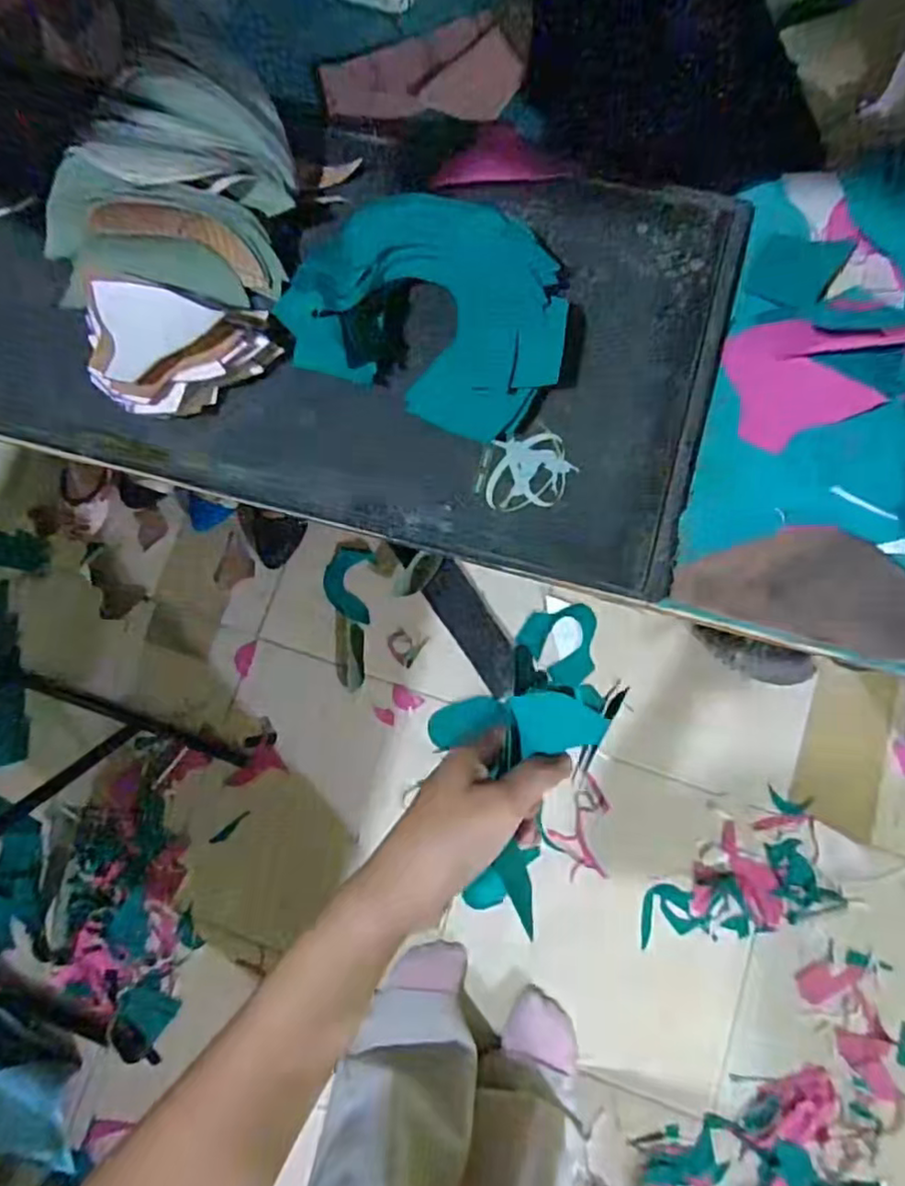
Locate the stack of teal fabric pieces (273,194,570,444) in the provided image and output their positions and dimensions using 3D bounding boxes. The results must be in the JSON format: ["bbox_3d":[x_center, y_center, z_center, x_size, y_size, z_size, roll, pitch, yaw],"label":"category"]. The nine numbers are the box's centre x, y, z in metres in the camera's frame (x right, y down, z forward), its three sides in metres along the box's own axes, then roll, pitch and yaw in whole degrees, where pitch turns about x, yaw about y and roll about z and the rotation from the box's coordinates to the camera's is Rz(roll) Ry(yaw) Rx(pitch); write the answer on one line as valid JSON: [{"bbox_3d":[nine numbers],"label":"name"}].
[{"bbox_3d":[-0.009,-0.166,0.355,0.156,0.039,0.132,25,82,8],"label":"stack of teal fabric pieces"}]

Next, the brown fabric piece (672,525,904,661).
[{"bbox_3d":[0.201,-0.003,0.347,0.151,0.010,0.060,17,83,6],"label":"brown fabric piece"}]

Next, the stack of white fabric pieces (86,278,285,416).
[{"bbox_3d":[-0.151,-0.132,0.356,0.104,0.036,0.071,3,79,4],"label":"stack of white fabric pieces"}]

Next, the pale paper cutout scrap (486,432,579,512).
[{"bbox_3d":[0.042,-0.068,0.355,0.048,0.004,0.042,-6,79,2],"label":"pale paper cutout scrap"}]

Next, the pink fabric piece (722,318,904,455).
[{"bbox_3d":[0.192,-0.114,0.354,0.084,0.007,0.071,17,94,19],"label":"pink fabric piece"}]

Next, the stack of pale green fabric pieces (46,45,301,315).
[{"bbox_3d":[-0.163,-0.230,0.362,0.139,0.057,0.120,9,80,5],"label":"stack of pale green fabric pieces"}]

